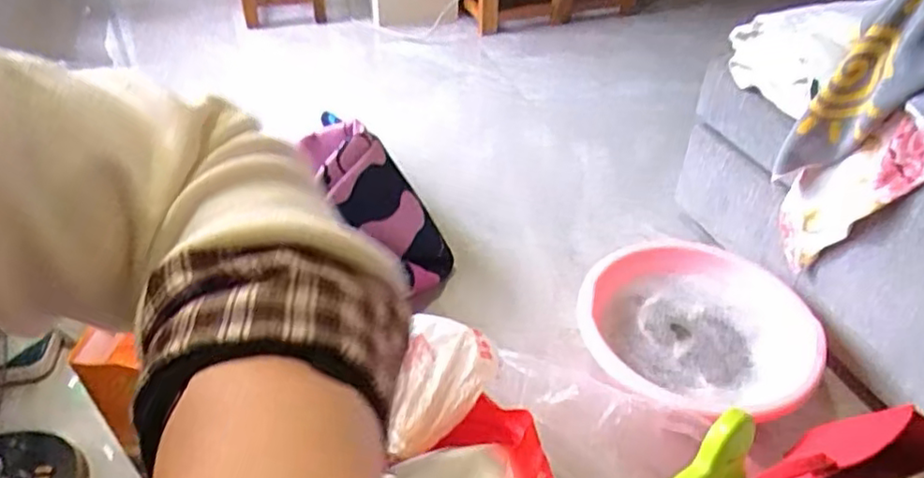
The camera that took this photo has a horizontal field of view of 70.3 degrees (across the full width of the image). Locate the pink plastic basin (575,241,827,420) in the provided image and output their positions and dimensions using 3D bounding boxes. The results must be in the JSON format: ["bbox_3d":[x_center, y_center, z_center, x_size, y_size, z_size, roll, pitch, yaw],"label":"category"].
[{"bbox_3d":[0.427,0.146,1.187,0.425,0.092,0.406,1,41,-1],"label":"pink plastic basin"}]

